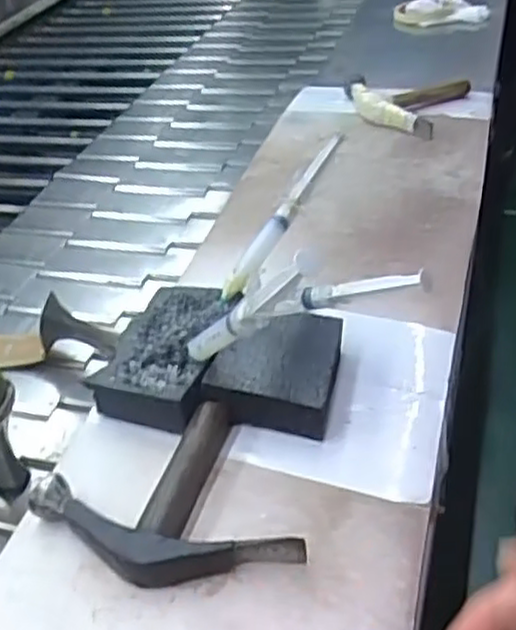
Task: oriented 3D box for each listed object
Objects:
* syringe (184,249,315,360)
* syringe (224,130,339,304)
[{"bbox_3d":[-0.008,0.001,0.466,0.019,0.155,0.014,49,53,-2],"label":"syringe"},{"bbox_3d":[0.021,-0.080,0.600,0.016,0.021,0.162,27,79,37],"label":"syringe"}]

